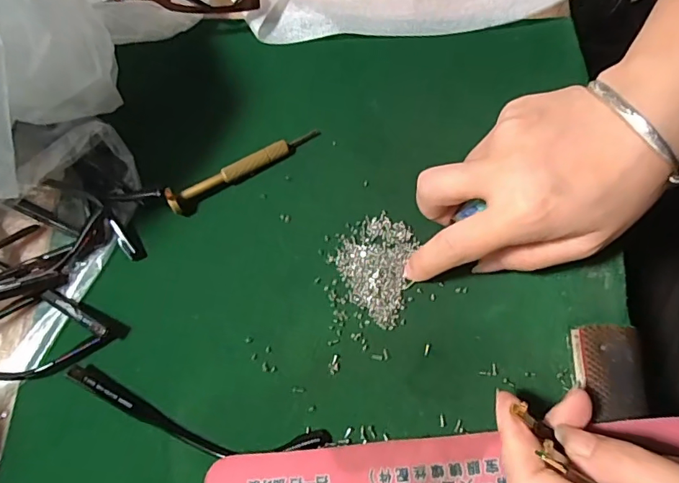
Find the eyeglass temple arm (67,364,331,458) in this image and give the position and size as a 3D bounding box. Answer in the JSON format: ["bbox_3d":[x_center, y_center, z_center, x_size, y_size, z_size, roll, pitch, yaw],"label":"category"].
[{"bbox_3d":[-0.072,0.089,0.235,0.132,0.008,0.023,13,73,5],"label":"eyeglass temple arm"}]

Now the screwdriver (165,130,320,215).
[{"bbox_3d":[-0.054,-0.044,0.275,0.094,0.016,0.011,-32,74,-9],"label":"screwdriver"}]

